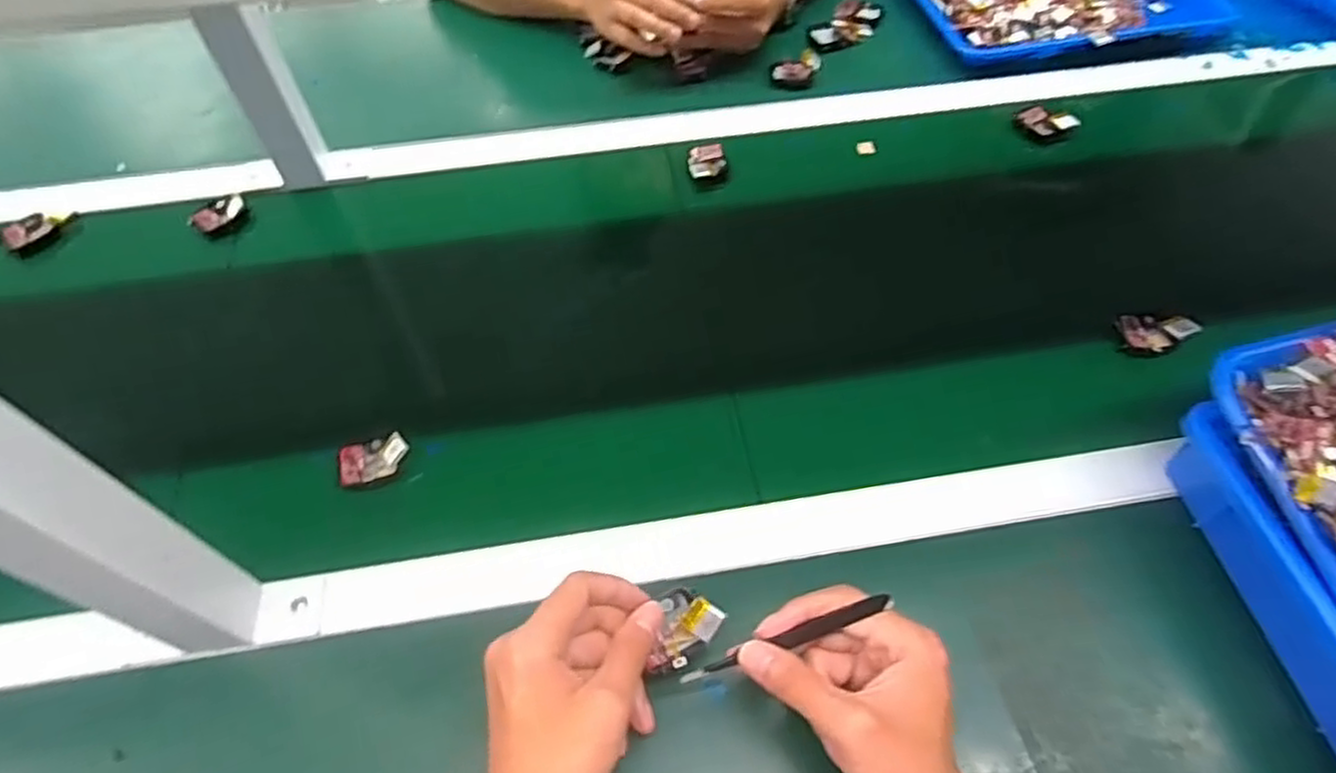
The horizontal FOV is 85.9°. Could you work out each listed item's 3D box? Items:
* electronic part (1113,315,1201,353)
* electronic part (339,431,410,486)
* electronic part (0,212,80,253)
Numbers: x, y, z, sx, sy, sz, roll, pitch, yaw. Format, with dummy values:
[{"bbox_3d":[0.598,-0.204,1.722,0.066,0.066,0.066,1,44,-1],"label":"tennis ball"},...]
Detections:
[{"bbox_3d":[0.389,-0.047,0.571,0.053,0.018,0.037,-11,56,-8],"label":"electronic part"},{"bbox_3d":[-0.211,0.051,0.516,0.050,0.019,0.033,-10,55,-7],"label":"electronic part"},{"bbox_3d":[-0.576,-0.145,0.659,0.061,0.026,0.010,-35,62,-22],"label":"electronic part"}]

